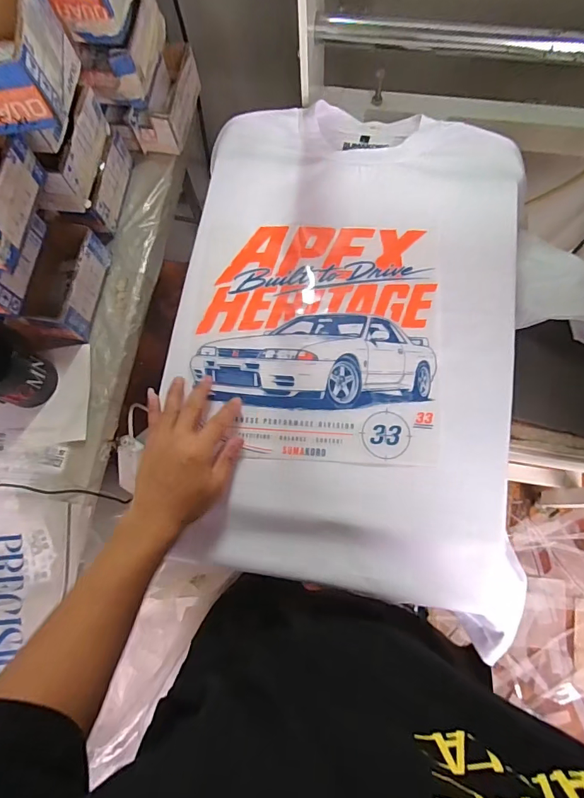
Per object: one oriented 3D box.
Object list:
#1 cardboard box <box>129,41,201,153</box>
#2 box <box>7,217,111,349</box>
[{"bbox_3d":[-0.211,-0.503,0.743,0.081,0.070,0.173,12,76,5],"label":"cardboard box"},{"bbox_3d":[-0.341,-0.176,0.664,0.087,0.071,0.199,11,76,5],"label":"box"}]

